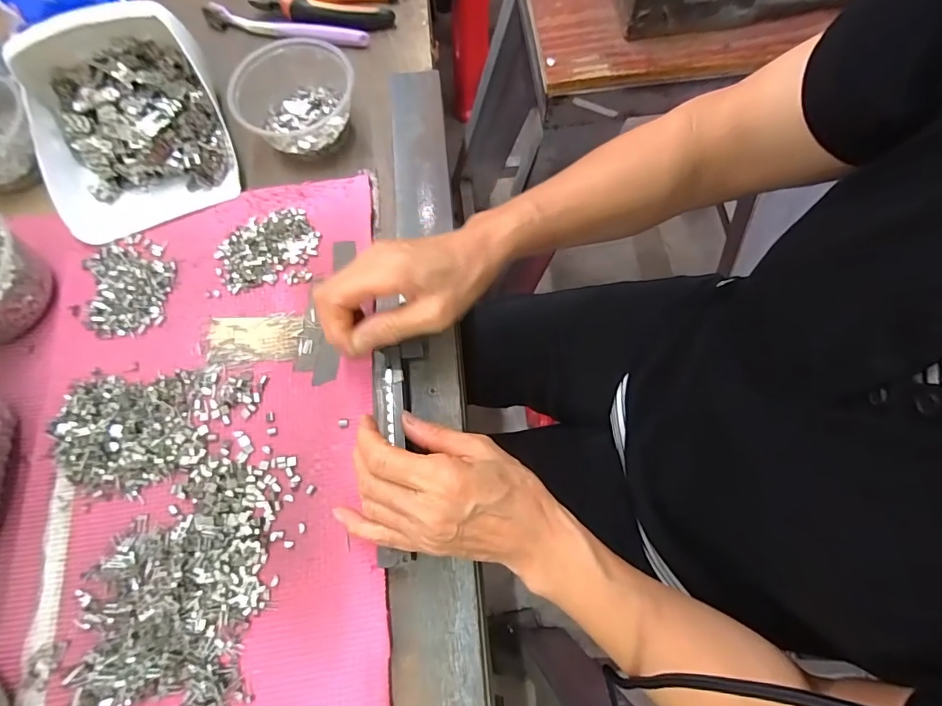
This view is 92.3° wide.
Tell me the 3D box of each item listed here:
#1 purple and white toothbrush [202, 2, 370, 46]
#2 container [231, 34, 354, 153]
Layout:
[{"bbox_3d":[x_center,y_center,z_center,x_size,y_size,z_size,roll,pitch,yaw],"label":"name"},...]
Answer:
[{"bbox_3d":[-0.195,-0.339,0.467,0.182,0.011,0.020,13,72,4],"label":"purple and white toothbrush"},{"bbox_3d":[-0.156,-0.231,0.409,0.093,0.050,0.096,-1,71,3],"label":"container"}]

